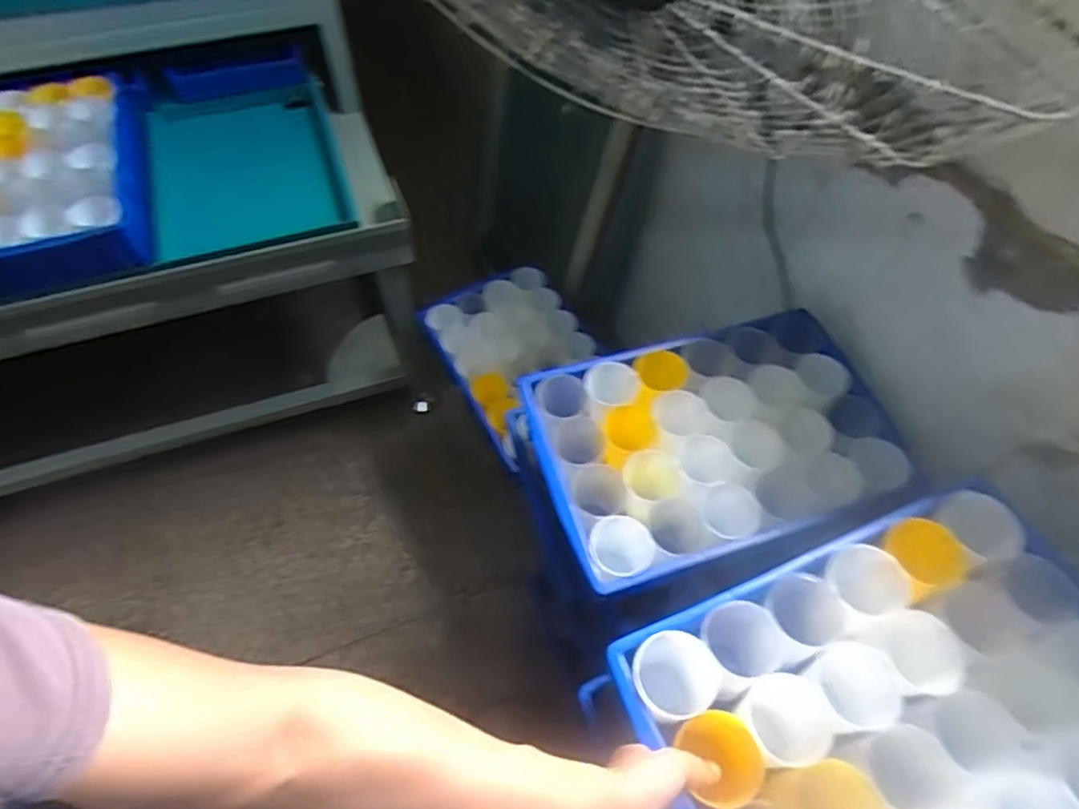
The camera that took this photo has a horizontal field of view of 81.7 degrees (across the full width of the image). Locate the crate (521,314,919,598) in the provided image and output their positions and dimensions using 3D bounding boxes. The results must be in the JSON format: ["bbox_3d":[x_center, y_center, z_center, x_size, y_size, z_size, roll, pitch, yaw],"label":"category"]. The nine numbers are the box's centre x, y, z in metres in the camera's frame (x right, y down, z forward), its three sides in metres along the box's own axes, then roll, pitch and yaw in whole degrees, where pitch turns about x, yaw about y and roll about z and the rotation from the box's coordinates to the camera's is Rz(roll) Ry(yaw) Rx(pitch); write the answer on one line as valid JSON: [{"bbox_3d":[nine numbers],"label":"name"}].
[{"bbox_3d":[0.205,0.047,0.757,0.410,0.105,0.286,-14,60,-10],"label":"crate"}]

